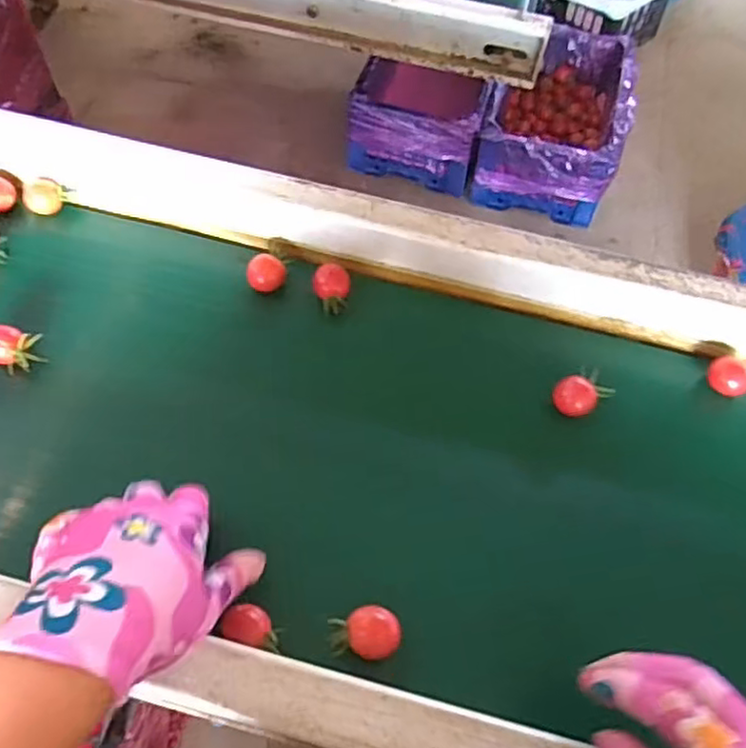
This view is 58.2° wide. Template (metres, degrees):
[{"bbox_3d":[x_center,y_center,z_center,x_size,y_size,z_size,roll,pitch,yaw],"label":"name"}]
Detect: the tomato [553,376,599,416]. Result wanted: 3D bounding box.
[{"bbox_3d":[0.146,0.019,0.492,0.029,0.029,0.025,36,63,17],"label":"tomato"}]

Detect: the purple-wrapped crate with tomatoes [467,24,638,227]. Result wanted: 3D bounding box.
[{"bbox_3d":[0.362,-0.502,1.319,0.246,0.166,0.403,18,60,7],"label":"purple-wrapped crate with tomatoes"}]

